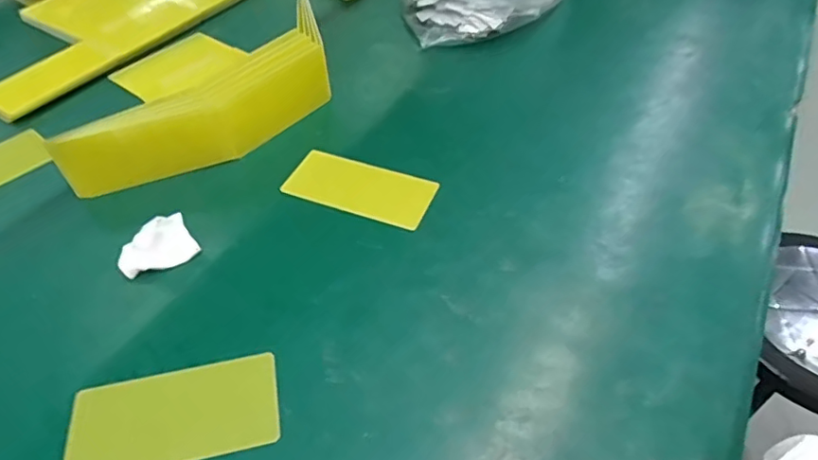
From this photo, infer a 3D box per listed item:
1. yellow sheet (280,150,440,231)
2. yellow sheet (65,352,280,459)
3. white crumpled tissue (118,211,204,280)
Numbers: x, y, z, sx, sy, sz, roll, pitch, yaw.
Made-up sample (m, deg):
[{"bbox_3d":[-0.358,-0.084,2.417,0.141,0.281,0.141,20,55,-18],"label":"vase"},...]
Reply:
[{"bbox_3d":[-0.047,-0.043,0.534,0.142,0.005,0.065,17,55,17],"label":"yellow sheet"},{"bbox_3d":[-0.160,0.128,0.375,0.135,0.006,0.067,-10,53,-9],"label":"yellow sheet"},{"bbox_3d":[-0.213,0.012,0.457,0.060,0.034,0.026,-21,51,-19],"label":"white crumpled tissue"}]

